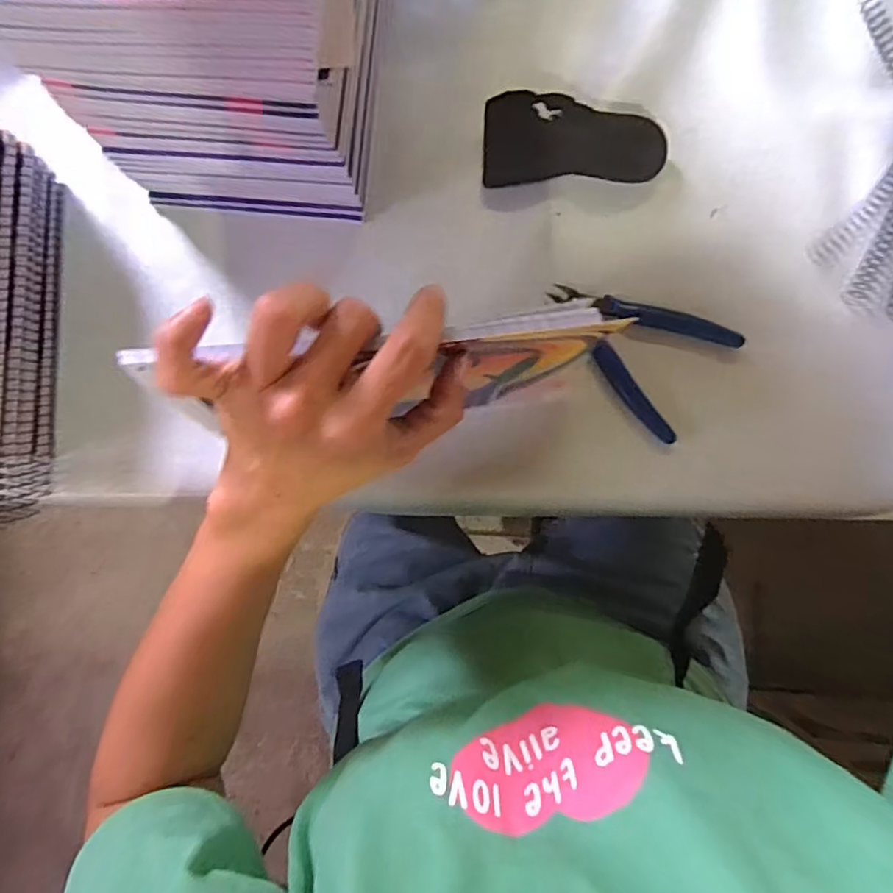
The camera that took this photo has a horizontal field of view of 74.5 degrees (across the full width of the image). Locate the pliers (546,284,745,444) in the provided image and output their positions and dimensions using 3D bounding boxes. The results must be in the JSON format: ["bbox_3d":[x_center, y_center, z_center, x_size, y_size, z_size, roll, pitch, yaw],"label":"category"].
[{"bbox_3d":[0.123,-0.071,0.387,0.116,0.009,0.083,38,87,4],"label":"pliers"}]

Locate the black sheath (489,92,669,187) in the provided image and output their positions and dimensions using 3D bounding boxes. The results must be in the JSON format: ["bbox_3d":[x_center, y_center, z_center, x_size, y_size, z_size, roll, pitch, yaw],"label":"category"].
[{"bbox_3d":[0.086,-0.209,0.399,0.119,0.018,0.055,-1,85,1],"label":"black sheath"}]

